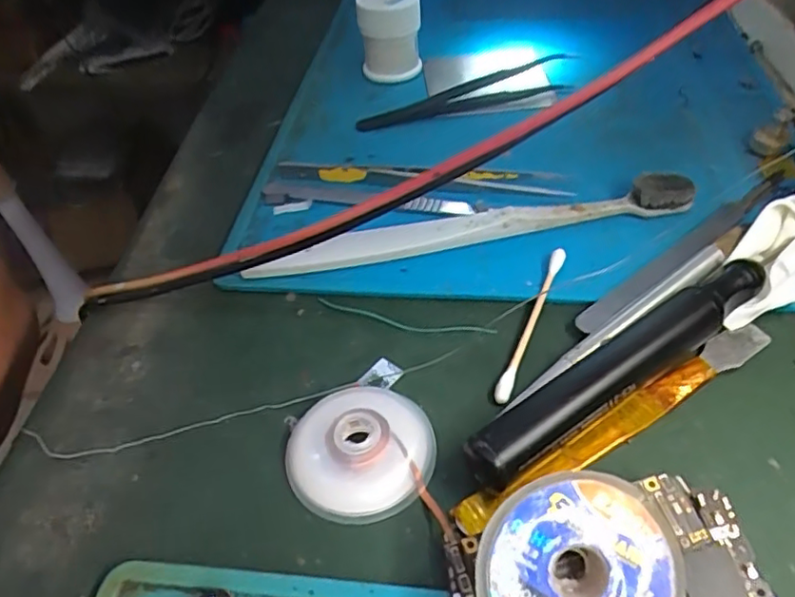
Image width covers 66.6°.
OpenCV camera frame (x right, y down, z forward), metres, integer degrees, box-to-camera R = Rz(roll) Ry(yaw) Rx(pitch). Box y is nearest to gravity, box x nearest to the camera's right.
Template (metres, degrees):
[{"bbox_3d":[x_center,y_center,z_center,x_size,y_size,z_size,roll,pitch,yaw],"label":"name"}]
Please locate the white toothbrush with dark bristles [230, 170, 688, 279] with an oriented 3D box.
[{"bbox_3d":[0.030,-0.030,0.242,0.175,0.016,0.018,-11,45,-4],"label":"white toothbrush with dark bristles"}]

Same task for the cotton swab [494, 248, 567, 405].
[{"bbox_3d":[0.047,0.007,0.212,0.005,0.006,0.069,16,50,21],"label":"cotton swab"}]

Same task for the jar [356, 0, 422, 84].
[{"bbox_3d":[-0.004,-0.146,0.330,0.033,0.046,0.036,-4,45,4],"label":"jar"}]

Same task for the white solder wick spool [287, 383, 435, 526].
[{"bbox_3d":[-0.011,0.045,0.183,0.043,0.008,0.041,-4,45,4],"label":"white solder wick spool"}]

